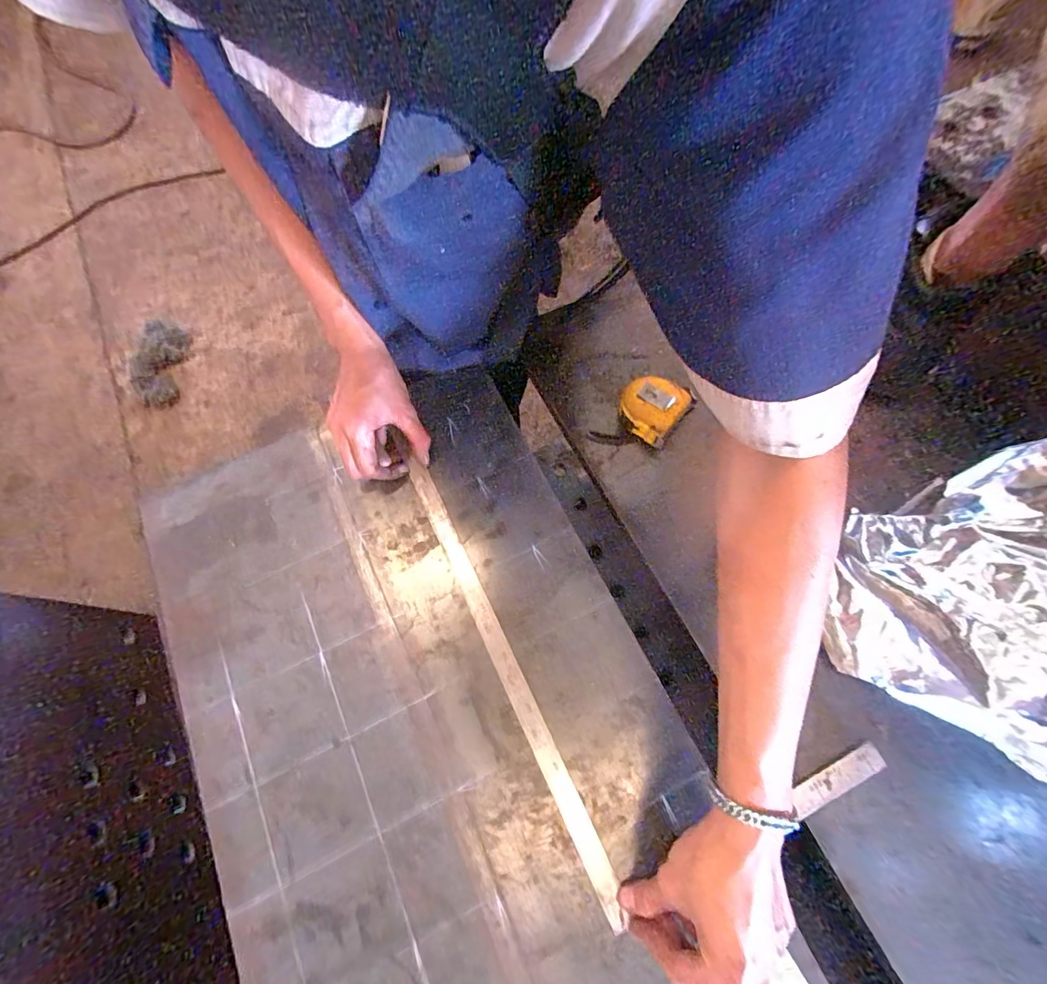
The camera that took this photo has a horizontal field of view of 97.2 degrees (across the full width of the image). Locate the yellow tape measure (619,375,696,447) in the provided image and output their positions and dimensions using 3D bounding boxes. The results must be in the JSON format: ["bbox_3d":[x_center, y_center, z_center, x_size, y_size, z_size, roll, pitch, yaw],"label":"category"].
[{"bbox_3d":[0.144,-0.096,0.514,0.068,0.038,0.080,39,74,14],"label":"yellow tape measure"}]

